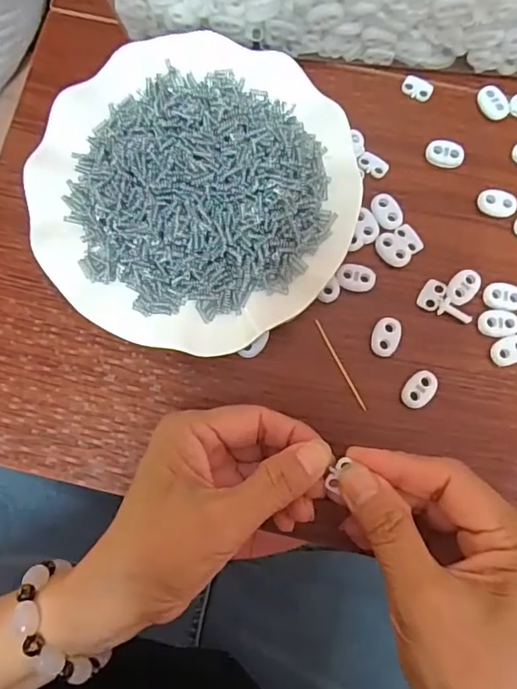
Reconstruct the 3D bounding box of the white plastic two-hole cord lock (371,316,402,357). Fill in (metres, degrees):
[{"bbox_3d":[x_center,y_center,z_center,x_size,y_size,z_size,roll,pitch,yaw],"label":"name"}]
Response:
[{"bbox_3d":[0.073,-0.005,0.303,0.015,0.004,0.022,14,82,4],"label":"white plastic two-hole cord lock"}]

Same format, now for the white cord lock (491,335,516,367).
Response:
[{"bbox_3d":[0.144,0.003,0.300,0.023,0.004,0.015,-20,81,-2],"label":"white cord lock"}]

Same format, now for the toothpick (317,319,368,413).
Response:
[{"bbox_3d":[0.047,0.011,0.302,0.004,0.004,0.058,-26,81,-3],"label":"toothpick"}]

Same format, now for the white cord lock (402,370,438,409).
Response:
[{"bbox_3d":[0.091,0.025,0.298,0.016,0.004,0.024,36,84,6],"label":"white cord lock"}]

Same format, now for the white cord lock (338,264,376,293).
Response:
[{"bbox_3d":[0.058,-0.039,0.309,0.021,0.004,0.016,2,81,2],"label":"white cord lock"}]

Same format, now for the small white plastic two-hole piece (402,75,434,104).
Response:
[{"bbox_3d":[0.101,-0.162,0.332,0.020,0.004,0.012,35,84,6],"label":"small white plastic two-hole piece"}]

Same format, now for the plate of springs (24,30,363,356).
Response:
[{"bbox_3d":[-0.037,-0.090,0.309,0.178,0.027,0.182,0,81,1],"label":"plate of springs"}]

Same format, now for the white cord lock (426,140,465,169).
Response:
[{"bbox_3d":[0.114,-0.116,0.322,0.023,0.006,0.015,15,82,4],"label":"white cord lock"}]

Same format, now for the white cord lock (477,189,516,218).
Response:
[{"bbox_3d":[0.143,-0.084,0.315,0.023,0.006,0.015,15,82,4],"label":"white cord lock"}]

